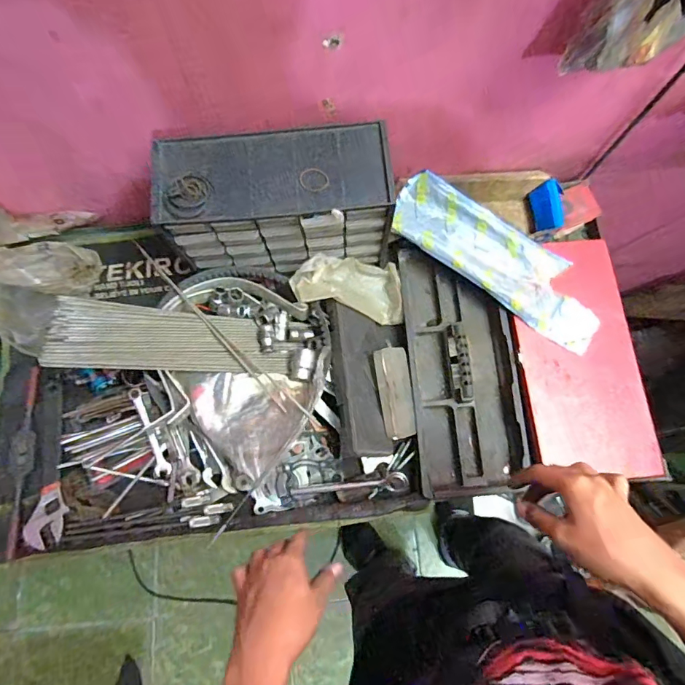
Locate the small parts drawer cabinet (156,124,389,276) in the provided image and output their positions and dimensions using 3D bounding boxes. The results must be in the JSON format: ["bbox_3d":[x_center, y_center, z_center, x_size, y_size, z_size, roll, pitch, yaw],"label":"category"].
[{"bbox_3d":[-0.087,-0.190,0.604,0.295,0.150,0.134,-8,75,-2],"label":"small parts drawer cabinet"}]

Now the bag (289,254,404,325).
[{"bbox_3d":[0.012,-0.085,0.665,0.183,0.058,0.097,7,72,-36],"label":"bag"}]

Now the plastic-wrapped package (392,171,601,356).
[{"bbox_3d":[0.246,-0.128,0.674,0.364,0.018,0.111,34,87,-1],"label":"plastic-wrapped package"}]

